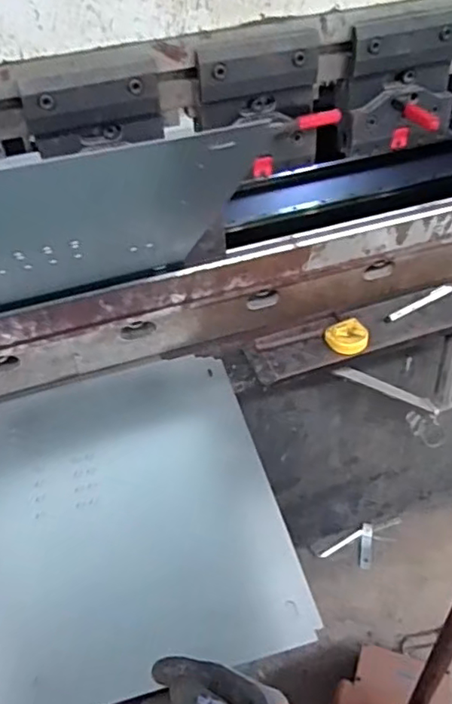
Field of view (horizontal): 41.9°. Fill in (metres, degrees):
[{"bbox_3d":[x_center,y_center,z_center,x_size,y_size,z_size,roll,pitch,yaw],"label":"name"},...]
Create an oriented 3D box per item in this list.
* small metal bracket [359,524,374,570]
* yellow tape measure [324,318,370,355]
[{"bbox_3d":[0.339,0.469,1.423,0.027,0.018,0.116,6,41,13],"label":"small metal bracket"},{"bbox_3d":[0.188,-0.023,0.926,0.064,0.023,0.054,-22,43,-19],"label":"yellow tape measure"}]

